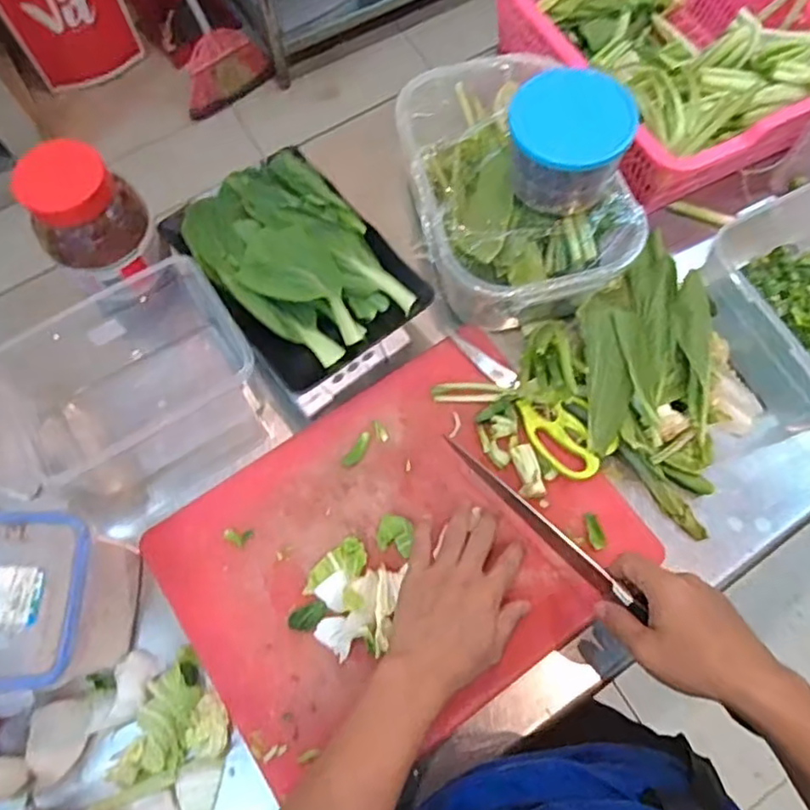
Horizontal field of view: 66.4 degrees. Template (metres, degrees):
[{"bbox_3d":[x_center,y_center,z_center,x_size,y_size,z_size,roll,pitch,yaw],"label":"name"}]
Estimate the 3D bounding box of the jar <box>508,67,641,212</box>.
[{"bbox_3d":[0.150,-0.242,0.582,0.109,0.097,0.089,8,70,4],"label":"jar"}]

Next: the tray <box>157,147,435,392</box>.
[{"bbox_3d":[-0.112,-0.147,0.611,0.165,0.048,0.238,-38,74,-12],"label":"tray"}]

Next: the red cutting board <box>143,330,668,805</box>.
[{"bbox_3d":[-0.005,0.131,0.571,0.388,0.018,0.292,-34,73,-11],"label":"red cutting board"}]

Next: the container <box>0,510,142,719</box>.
[{"bbox_3d":[-0.290,0.167,0.504,0.095,0.126,0.135,-5,70,-1],"label":"container"}]

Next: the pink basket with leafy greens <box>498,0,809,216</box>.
[{"bbox_3d":[0.320,-0.440,0.732,0.315,0.126,0.372,-27,72,-9],"label":"pink basket with leafy greens"}]

